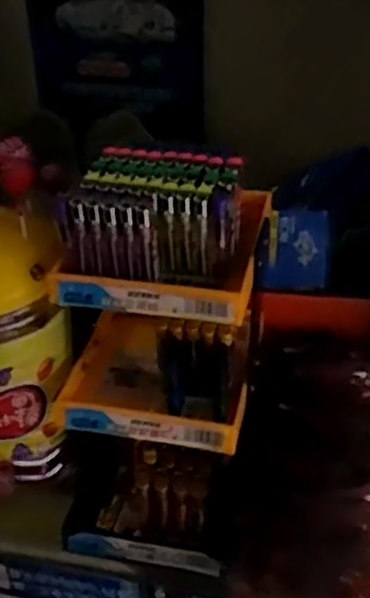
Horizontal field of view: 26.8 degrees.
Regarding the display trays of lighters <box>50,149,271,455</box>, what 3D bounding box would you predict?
[{"bbox_3d":[-0.019,-0.009,0.638,0.152,0.206,0.164,6,38,12],"label":"display trays of lighters"}]

